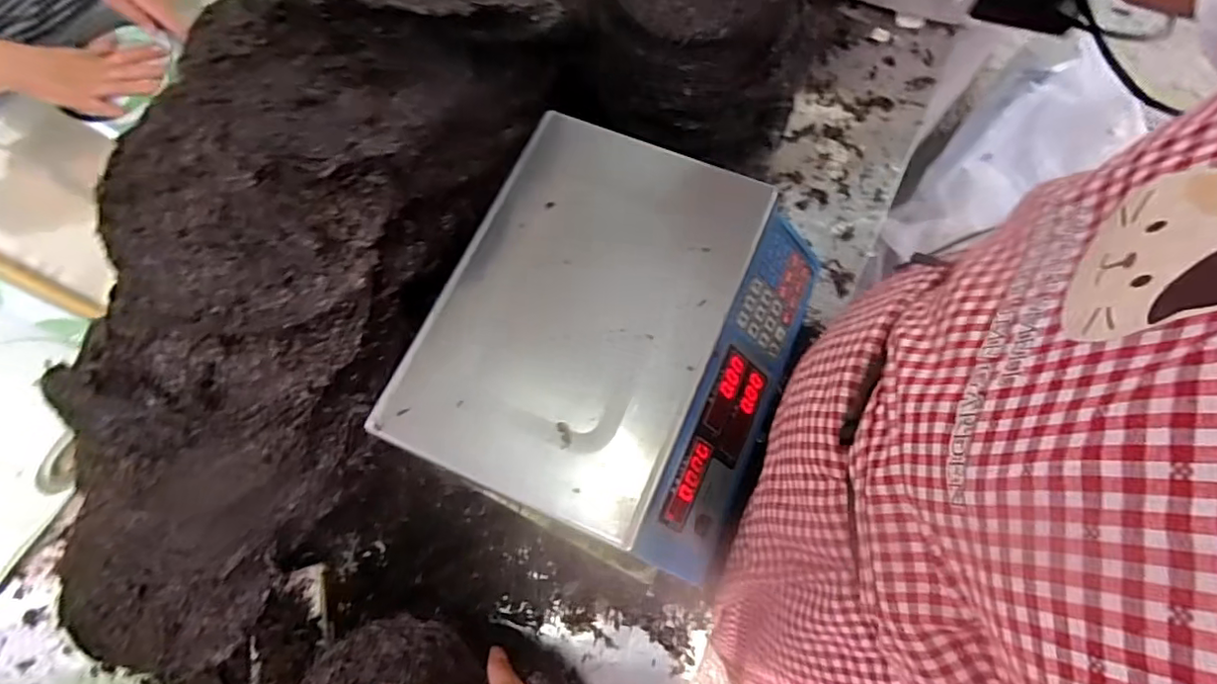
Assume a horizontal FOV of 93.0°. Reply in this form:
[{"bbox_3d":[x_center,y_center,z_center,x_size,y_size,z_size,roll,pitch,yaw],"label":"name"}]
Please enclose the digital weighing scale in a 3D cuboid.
[{"bbox_3d":[0.012,-0.009,0.514,0.296,0.100,0.334,22,72,8],"label":"digital weighing scale"}]

